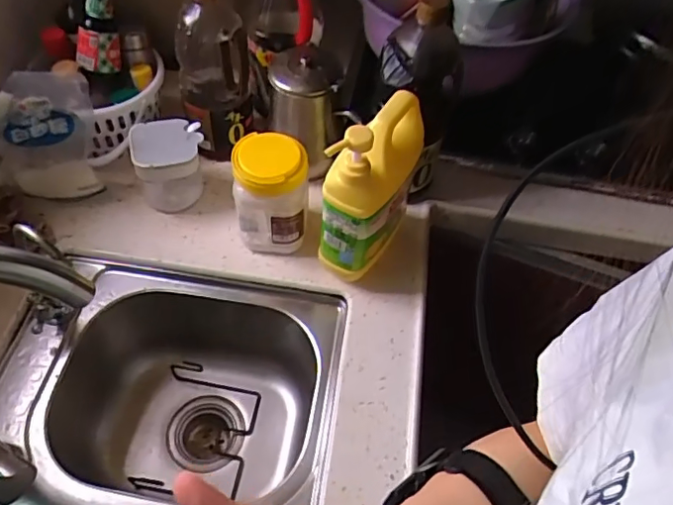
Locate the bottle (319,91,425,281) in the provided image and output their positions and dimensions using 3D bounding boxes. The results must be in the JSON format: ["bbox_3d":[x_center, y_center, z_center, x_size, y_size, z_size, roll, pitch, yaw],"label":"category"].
[{"bbox_3d":[0.039,-0.076,0.655,0.076,0.221,0.139,24,55,12],"label":"bottle"}]

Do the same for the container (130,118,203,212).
[{"bbox_3d":[-0.226,-0.117,0.765,0.093,0.104,0.079,-15,56,-16],"label":"container"}]

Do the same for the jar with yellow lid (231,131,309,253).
[{"bbox_3d":[-0.084,-0.070,0.717,0.090,0.159,0.075,0,54,-6],"label":"jar with yellow lid"}]

